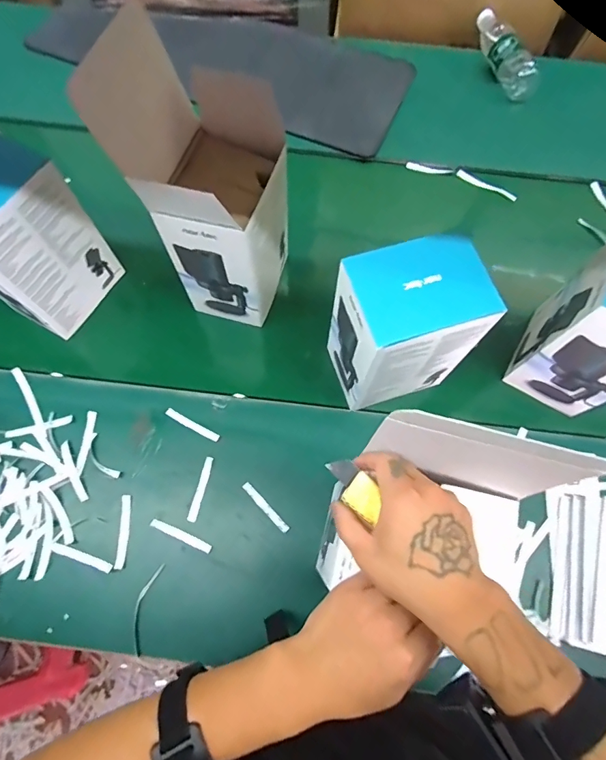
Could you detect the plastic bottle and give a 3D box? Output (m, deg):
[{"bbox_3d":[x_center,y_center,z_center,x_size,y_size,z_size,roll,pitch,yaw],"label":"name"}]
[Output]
[{"bbox_3d":[0.412,-0.686,0.879,0.060,0.059,0.234,-13,71,-6],"label":"plastic bottle"}]

